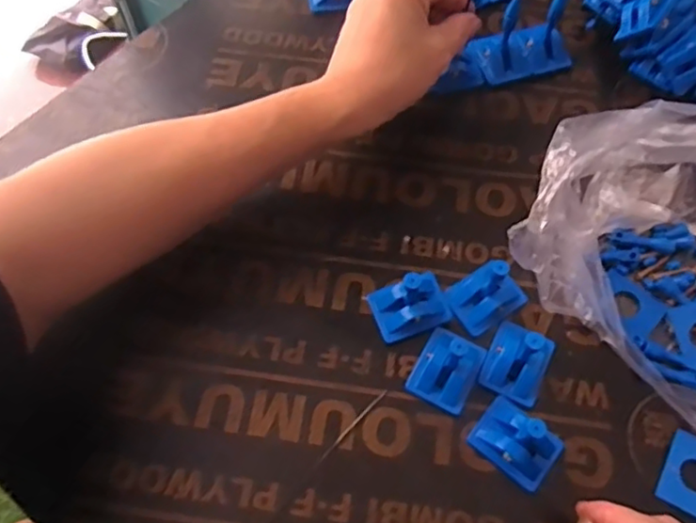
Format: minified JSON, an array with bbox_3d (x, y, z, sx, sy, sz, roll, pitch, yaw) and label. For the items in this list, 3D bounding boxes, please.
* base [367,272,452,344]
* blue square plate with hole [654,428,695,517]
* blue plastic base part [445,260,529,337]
[{"bbox_3d":[0.038,0.020,0.360,0.044,0.046,0.033,-19,65,-10],"label":"base"},{"bbox_3d":[0.190,0.117,0.336,0.033,0.004,0.041,28,66,13],"label":"blue square plate with hole"},{"bbox_3d":[0.084,0.015,0.365,0.042,0.042,0.033,-29,67,-14],"label":"blue plastic base part"}]

